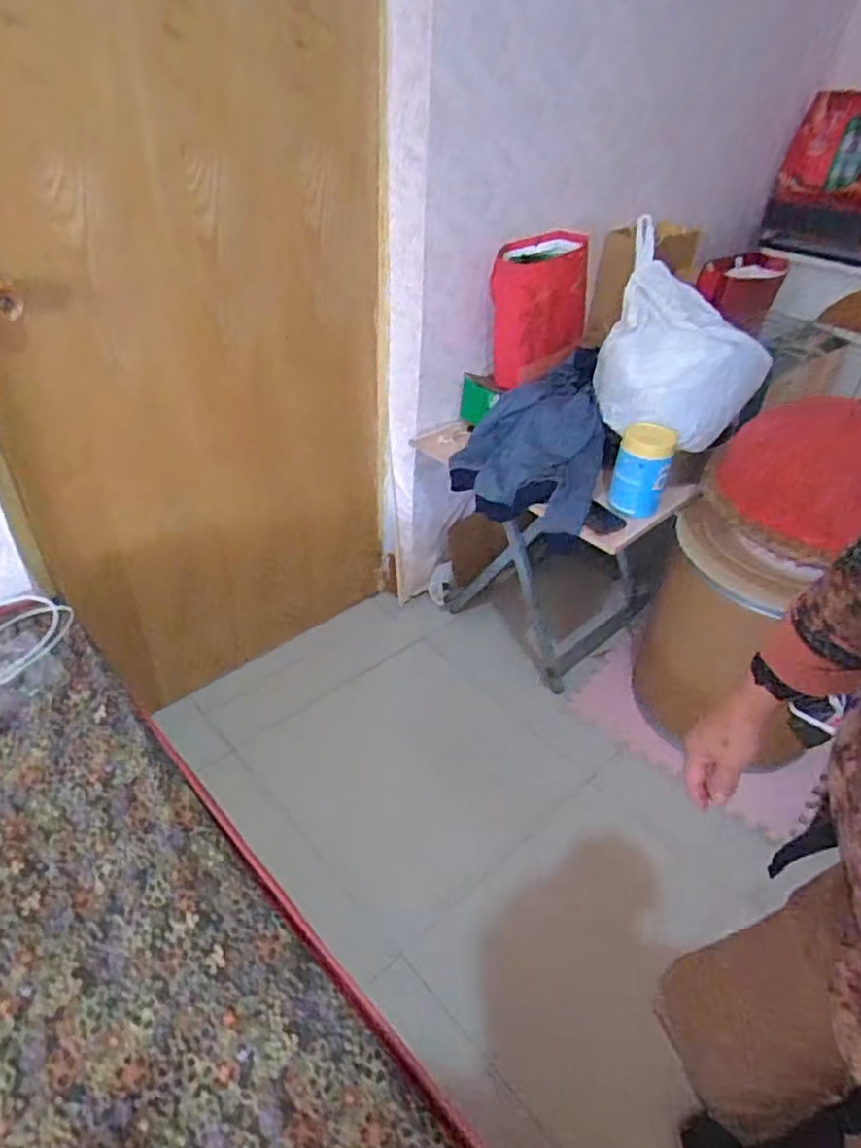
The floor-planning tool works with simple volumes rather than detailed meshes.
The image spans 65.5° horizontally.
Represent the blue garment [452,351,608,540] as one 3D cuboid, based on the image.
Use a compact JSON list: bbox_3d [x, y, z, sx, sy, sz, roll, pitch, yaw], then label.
[{"bbox_3d":[0.253,-0.319,1.531,0.318,0.176,0.481,18,40,16],"label":"blue garment"}]

